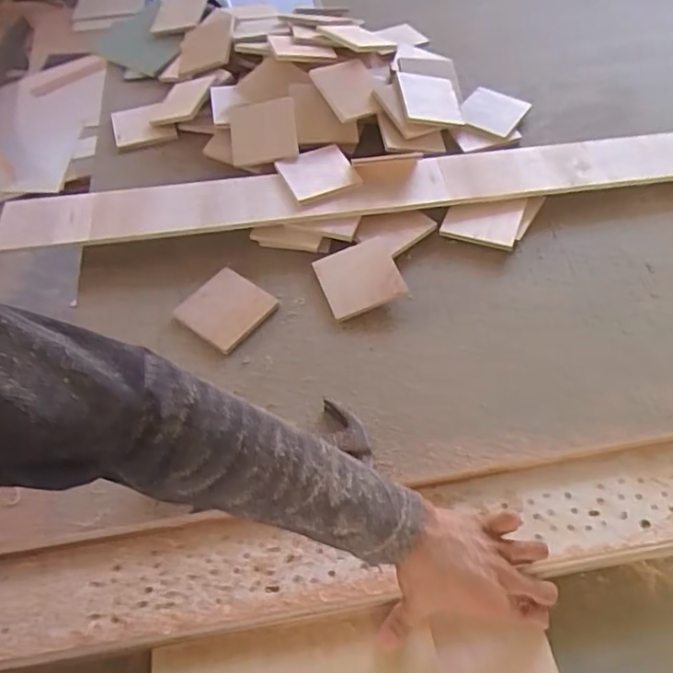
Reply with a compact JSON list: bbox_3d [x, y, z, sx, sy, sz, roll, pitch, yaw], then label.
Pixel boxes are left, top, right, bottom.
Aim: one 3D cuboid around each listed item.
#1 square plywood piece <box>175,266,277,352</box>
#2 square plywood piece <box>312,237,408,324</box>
[{"bbox_3d":[-0.146,-0.036,0.783,0.103,0.009,0.102,35,67,22],"label":"square plywood piece"},{"bbox_3d":[0.030,-0.077,0.784,0.100,0.009,0.097,-21,66,-6],"label":"square plywood piece"}]

